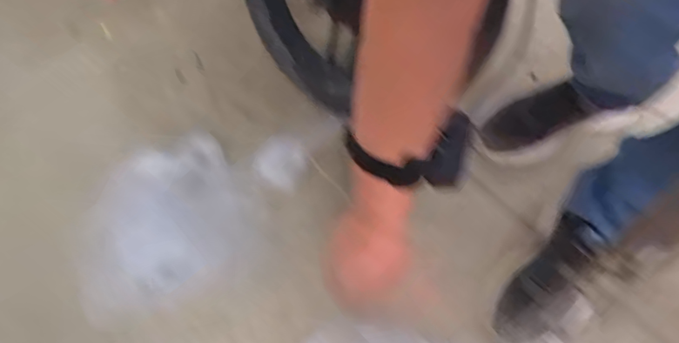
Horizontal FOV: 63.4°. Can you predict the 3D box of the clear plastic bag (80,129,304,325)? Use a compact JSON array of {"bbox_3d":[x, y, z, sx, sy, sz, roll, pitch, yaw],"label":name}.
[{"bbox_3d":[-0.186,0.040,0.680,0.328,0.086,0.160,-39,67,-24],"label":"clear plastic bag"}]

